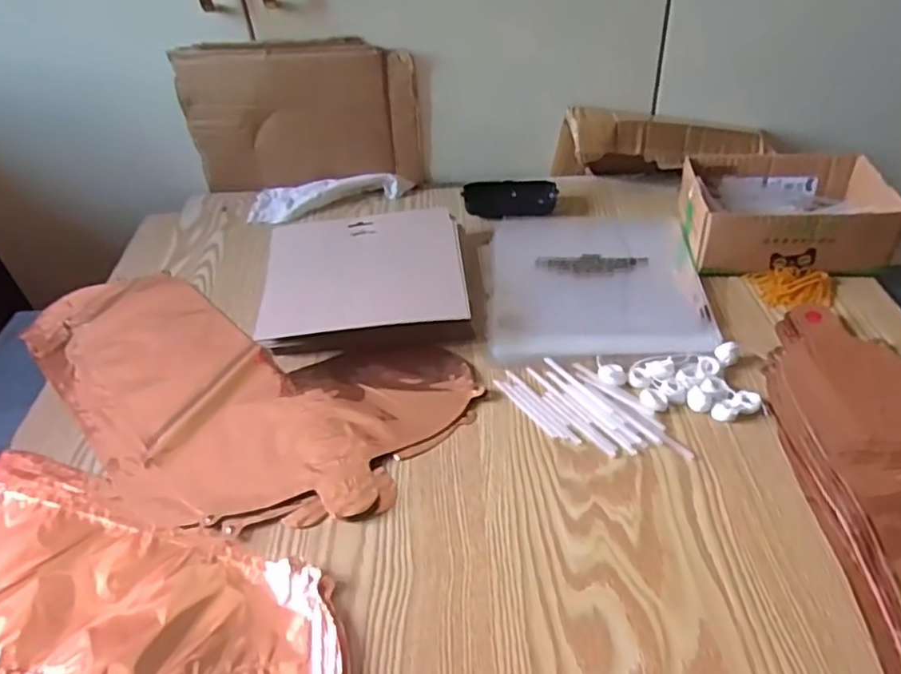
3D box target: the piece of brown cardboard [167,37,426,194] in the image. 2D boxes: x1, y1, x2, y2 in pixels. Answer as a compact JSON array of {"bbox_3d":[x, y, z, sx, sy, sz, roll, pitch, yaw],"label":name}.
[{"bbox_3d":[-0.179,-0.262,0.776,0.276,0.181,0.015,-3,41,3],"label":"piece of brown cardboard"}]

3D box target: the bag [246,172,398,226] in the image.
[{"bbox_3d":[-0.158,-0.178,0.796,0.181,0.029,0.075,-4,41,1],"label":"bag"}]

